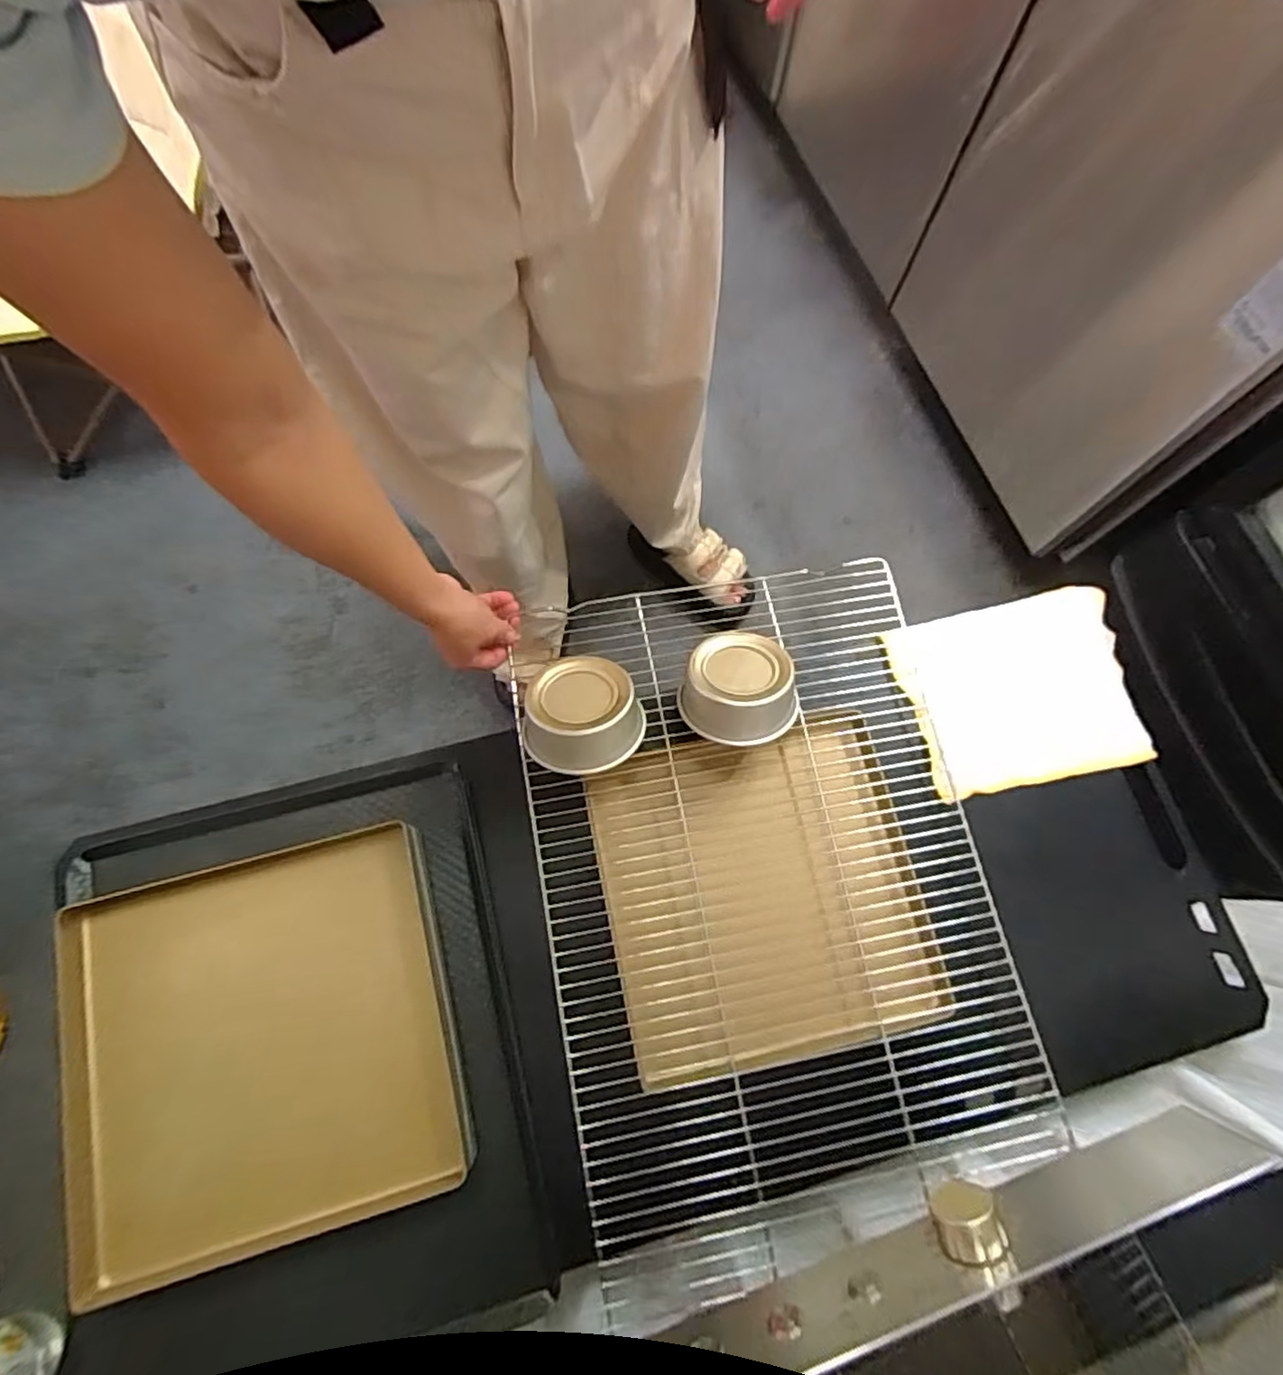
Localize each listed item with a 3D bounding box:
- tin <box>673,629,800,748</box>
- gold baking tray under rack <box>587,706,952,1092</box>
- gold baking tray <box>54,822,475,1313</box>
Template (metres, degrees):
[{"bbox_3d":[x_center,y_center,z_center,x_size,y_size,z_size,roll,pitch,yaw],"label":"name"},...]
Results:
[{"bbox_3d":[0.090,0.000,0.609,0.101,0.045,0.092,27,73,5],"label":"tin"},{"bbox_3d":[0.107,0.180,0.622,0.275,0.034,0.277,-12,70,-4],"label":"gold baking tray under rack"},{"bbox_3d":[-0.306,0.277,0.541,0.286,0.047,0.280,-14,67,-11],"label":"gold baking tray"}]

